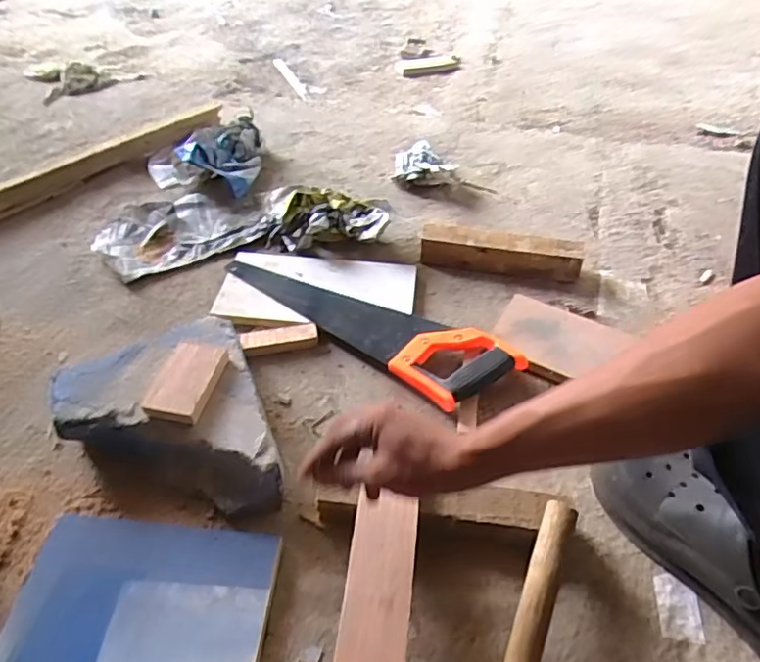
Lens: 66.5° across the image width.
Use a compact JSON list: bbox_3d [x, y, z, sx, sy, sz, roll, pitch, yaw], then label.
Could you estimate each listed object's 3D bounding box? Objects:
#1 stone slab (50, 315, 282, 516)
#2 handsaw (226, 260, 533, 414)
[{"bbox_3d":[-0.228,0.105,0.629,0.203,0.080,0.234,-18,50,-16],"label":"stone slab"},{"bbox_3d":[-0.021,-0.024,0.785,0.415,0.037,0.117,31,54,25],"label":"handsaw"}]

